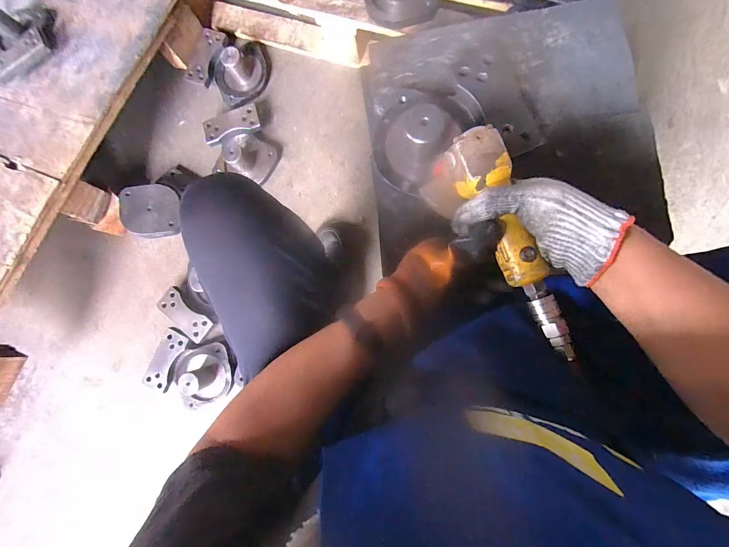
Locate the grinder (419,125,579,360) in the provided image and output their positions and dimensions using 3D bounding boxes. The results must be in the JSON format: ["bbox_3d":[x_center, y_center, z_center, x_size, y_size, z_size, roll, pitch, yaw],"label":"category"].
[{"bbox_3d":[0.136,-0.026,0.330,0.073,0.078,0.228,-21,76,4],"label":"grinder"}]

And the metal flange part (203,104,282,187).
[{"bbox_3d":[-0.310,-0.314,0.797,0.169,0.081,0.192,-13,83,5],"label":"metal flange part"}]

